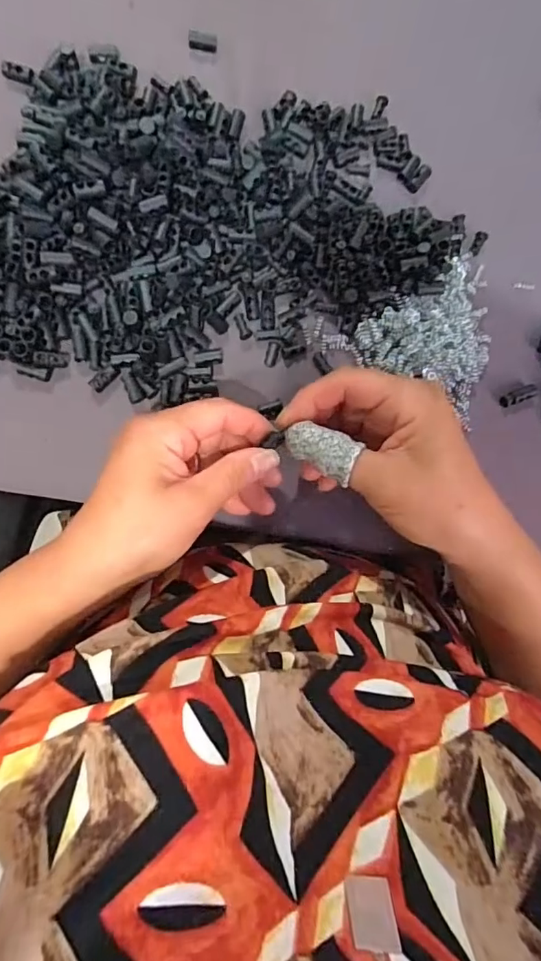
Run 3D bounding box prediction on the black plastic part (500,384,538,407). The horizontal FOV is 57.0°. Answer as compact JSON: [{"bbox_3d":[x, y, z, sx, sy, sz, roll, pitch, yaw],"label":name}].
[{"bbox_3d":[0.174,-0.059,0.353,0.027,0.011,0.009,-23,87,-6],"label":"black plastic part"}]

